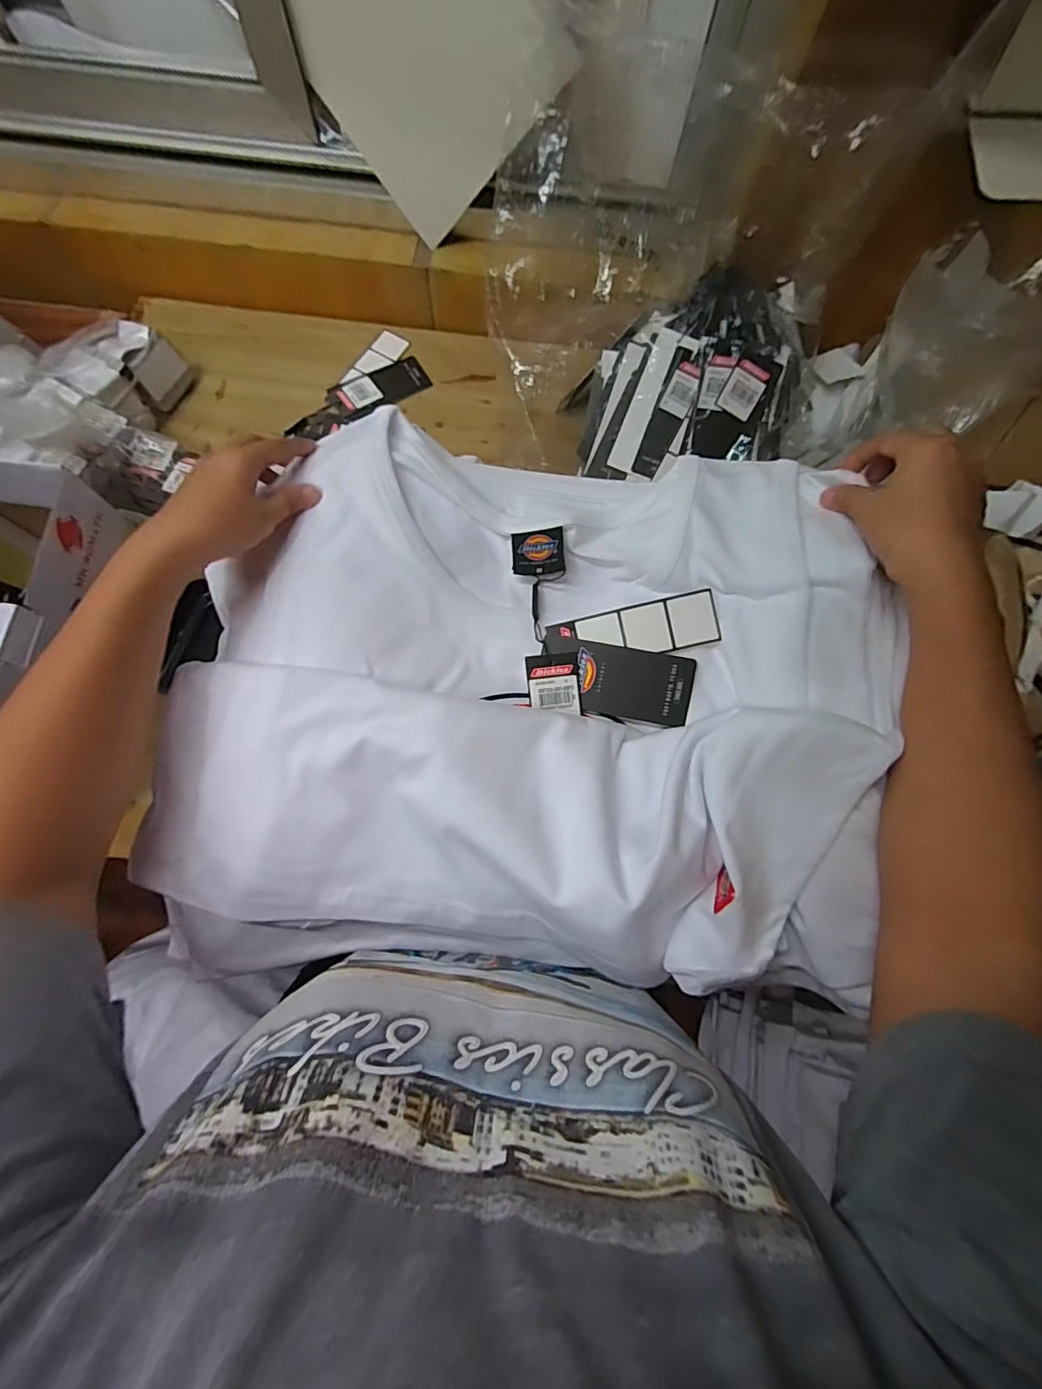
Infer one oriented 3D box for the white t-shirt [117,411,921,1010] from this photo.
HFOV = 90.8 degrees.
[{"bbox_3d":[0.011,-0.004,0.354,0.470,0.096,0.356,4,75,-1],"label":"white t-shirt"}]

